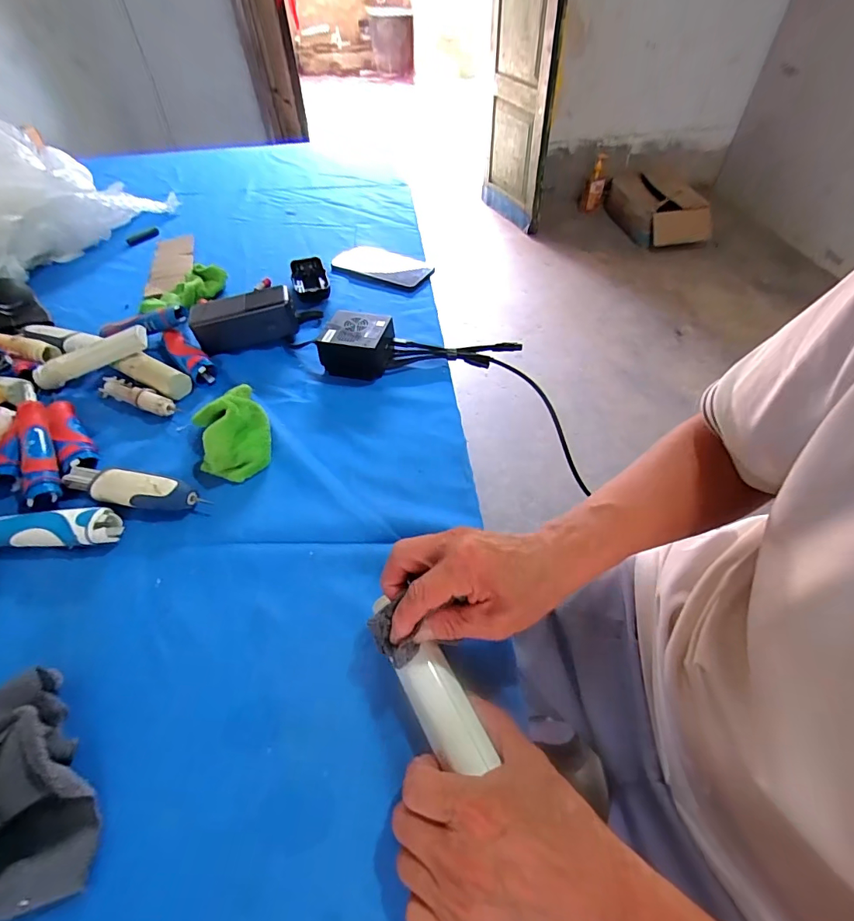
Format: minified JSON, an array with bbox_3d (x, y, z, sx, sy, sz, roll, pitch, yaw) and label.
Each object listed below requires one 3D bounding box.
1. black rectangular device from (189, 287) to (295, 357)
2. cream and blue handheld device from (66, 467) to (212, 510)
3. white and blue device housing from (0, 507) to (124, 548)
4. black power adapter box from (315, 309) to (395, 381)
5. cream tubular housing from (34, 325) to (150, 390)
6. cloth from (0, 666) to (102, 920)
[{"bbox_3d":[-0.241,-0.186,0.583,0.129,0.054,0.053,-17,52,-13],"label":"black rectangular device"},{"bbox_3d":[-0.281,0.028,0.418,0.137,0.027,0.029,9,50,8],"label":"cream and blue handheld device"},{"bbox_3d":[-0.348,0.061,0.395,0.133,0.024,0.032,-2,50,-1],"label":"white and blue device housing"},{"bbox_3d":[-0.086,-0.146,0.548,0.082,0.048,0.074,9,50,8],"label":"black power adapter box"},{"bbox_3d":[-0.407,-0.124,0.529,0.143,0.028,0.026,-22,51,2],"label":"cream tubular housing"},{"bbox_3d":[-0.258,0.205,0.269,0.073,0.036,0.134,-33,57,-25],"label":"cloth"}]

